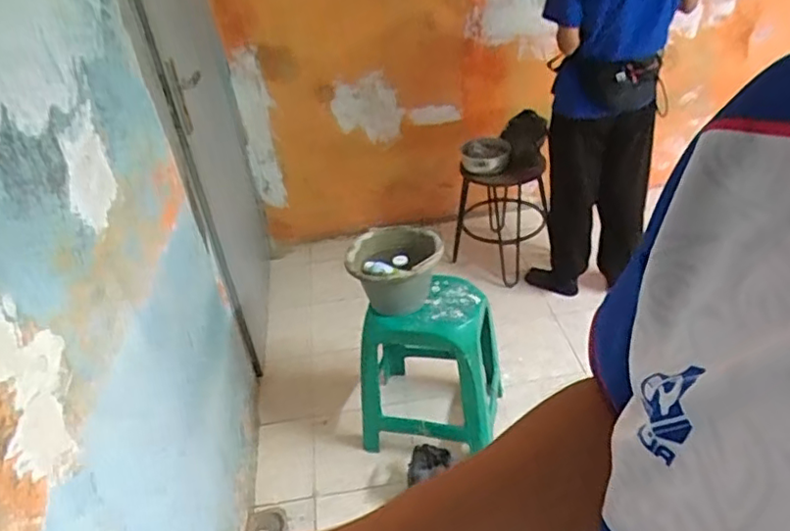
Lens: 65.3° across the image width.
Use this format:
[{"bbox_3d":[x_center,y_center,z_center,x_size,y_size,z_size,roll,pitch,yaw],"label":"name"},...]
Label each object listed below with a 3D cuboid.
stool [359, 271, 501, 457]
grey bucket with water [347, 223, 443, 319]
[{"bbox_3d":[0.105,0.254,1.800,0.380,0.431,0.356,1,36,11],"label":"stool"},{"bbox_3d":[0.005,0.021,1.671,0.241,0.198,0.249,-5,35,3],"label":"grey bucket with water"}]

